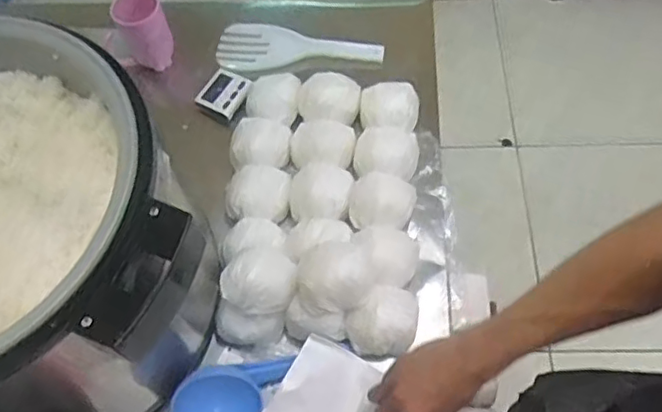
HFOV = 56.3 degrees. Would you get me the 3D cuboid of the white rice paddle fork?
[{"bbox_3d":[-0.051,-0.236,0.965,0.261,0.029,0.094,12,63,9],"label":"white rice paddle fork"}]

